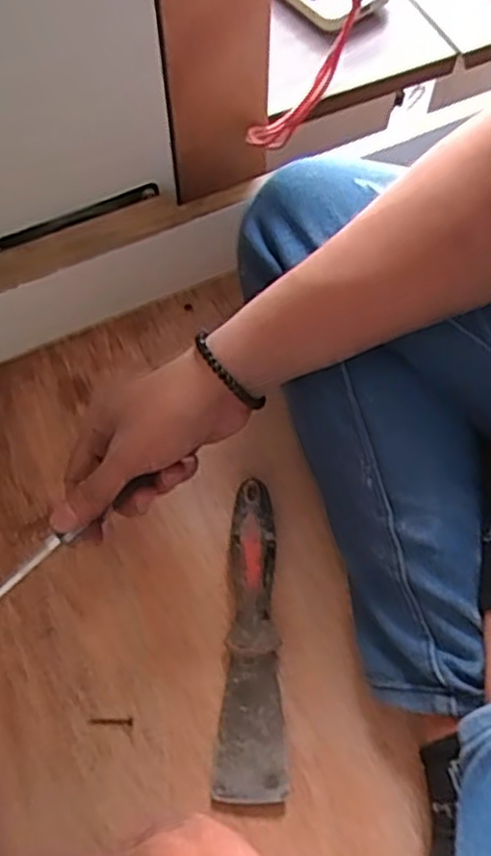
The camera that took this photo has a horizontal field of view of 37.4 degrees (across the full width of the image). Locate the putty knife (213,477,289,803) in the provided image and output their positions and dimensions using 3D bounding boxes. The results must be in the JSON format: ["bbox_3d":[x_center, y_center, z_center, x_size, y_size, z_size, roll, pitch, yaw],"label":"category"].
[{"bbox_3d":[0.007,0.139,0.497,0.042,0.029,0.206,2,65,2],"label":"putty knife"}]

